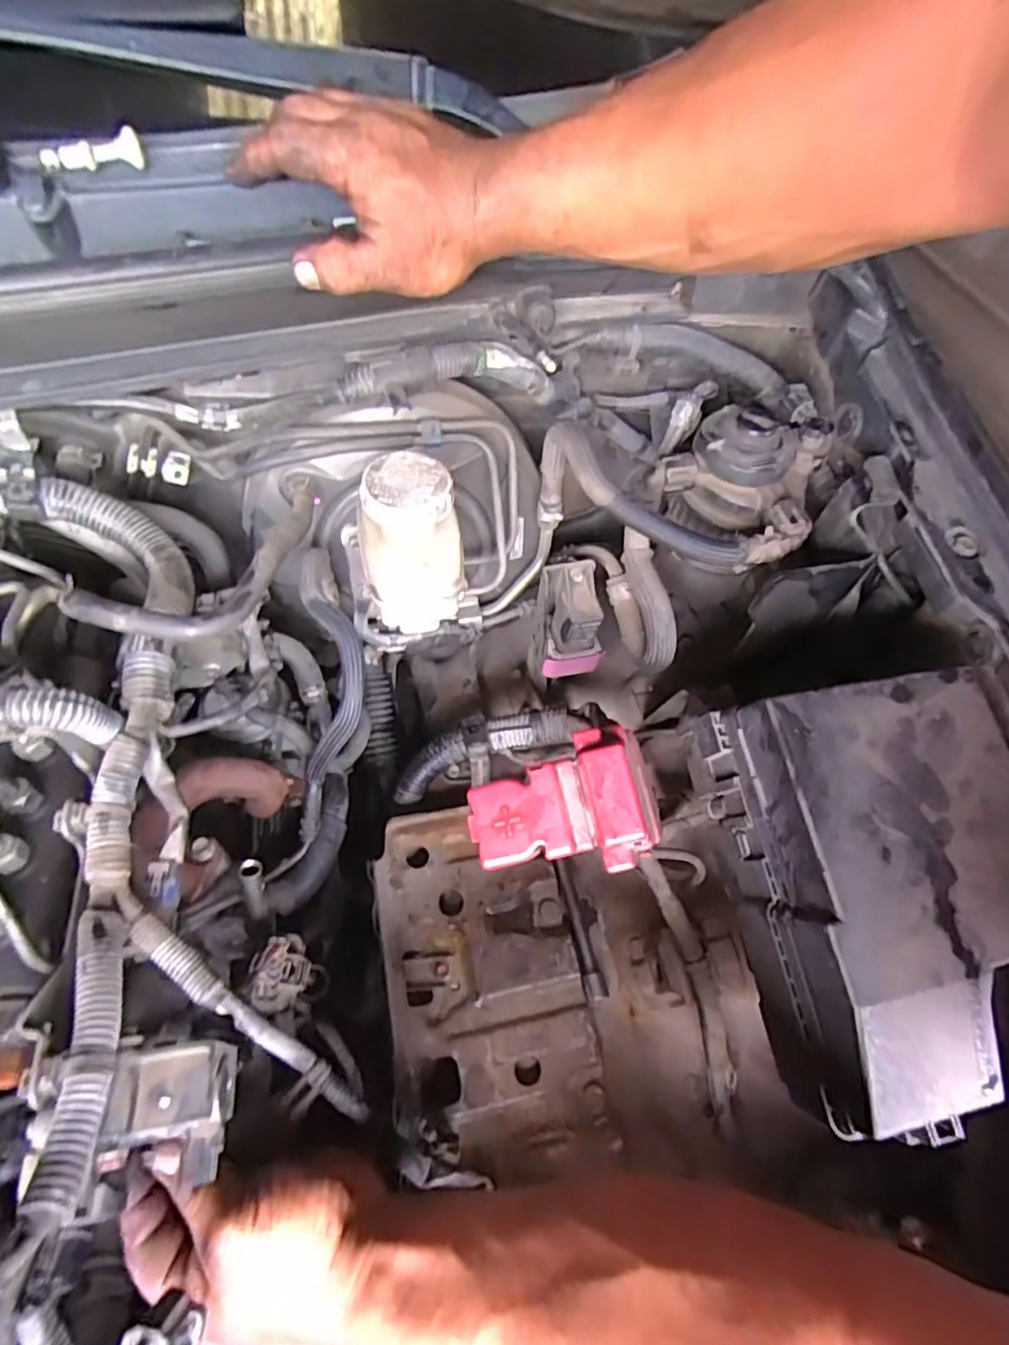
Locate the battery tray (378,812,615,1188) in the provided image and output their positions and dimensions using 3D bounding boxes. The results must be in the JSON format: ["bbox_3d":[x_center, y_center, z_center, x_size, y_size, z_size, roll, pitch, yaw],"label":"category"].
[{"bbox_3d":[-0.017,0.238,0.492,0.152,0.031,0.259,-8,57,-8],"label":"battery tray"}]

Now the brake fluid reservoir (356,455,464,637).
[{"bbox_3d":[-0.062,-0.083,0.402,0.062,0.083,0.073,-12,58,-10],"label":"brake fluid reservoir"}]

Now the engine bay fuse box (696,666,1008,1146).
[{"bbox_3d":[0.224,0.119,0.363,0.174,0.115,0.218,-6,73,-7],"label":"engine bay fuse box"}]

